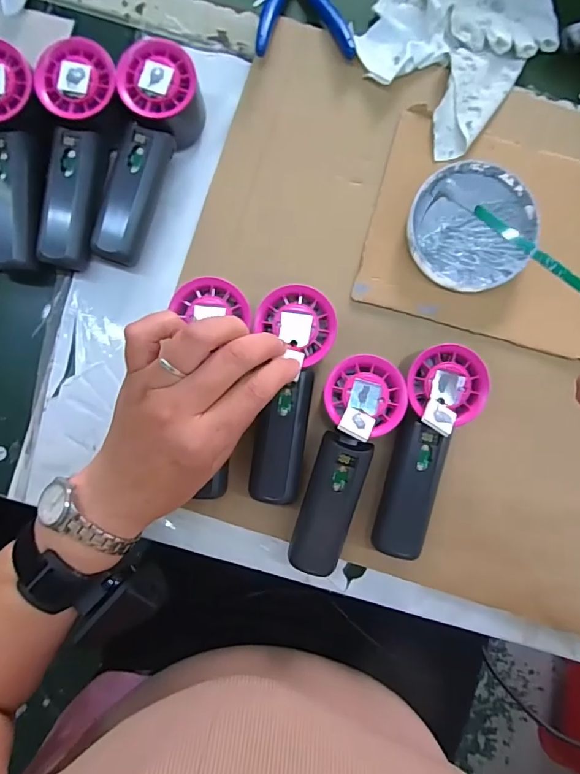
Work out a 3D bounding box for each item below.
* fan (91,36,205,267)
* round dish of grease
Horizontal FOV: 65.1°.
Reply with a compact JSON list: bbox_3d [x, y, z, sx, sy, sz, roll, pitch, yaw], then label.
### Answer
[{"bbox_3d":[-0.117,-0.175,0.349,0.051,0.054,0.154,23,86,0],"label":"fan"},{"bbox_3d":[0.144,-0.127,0.366,0.095,0.017,0.099,0,86,-1],"label":"round dish of grease"}]

